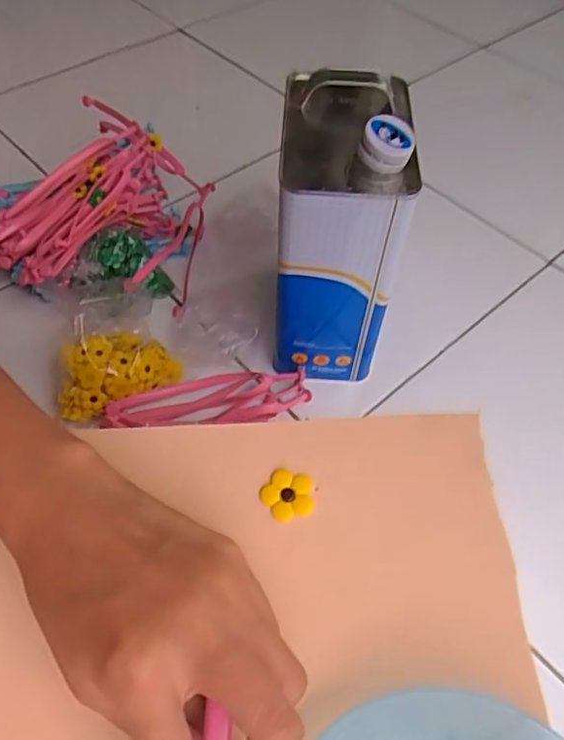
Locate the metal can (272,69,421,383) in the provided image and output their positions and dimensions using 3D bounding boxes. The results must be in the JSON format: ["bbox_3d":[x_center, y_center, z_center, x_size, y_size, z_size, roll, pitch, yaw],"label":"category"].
[{"bbox_3d":[0.048,-0.133,0.521,0.111,0.249,0.164,6,55,2],"label":"metal can"}]

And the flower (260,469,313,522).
[{"bbox_3d":[0.003,0.058,0.257,0.023,0.004,0.023,1,55,-2],"label":"flower"}]

